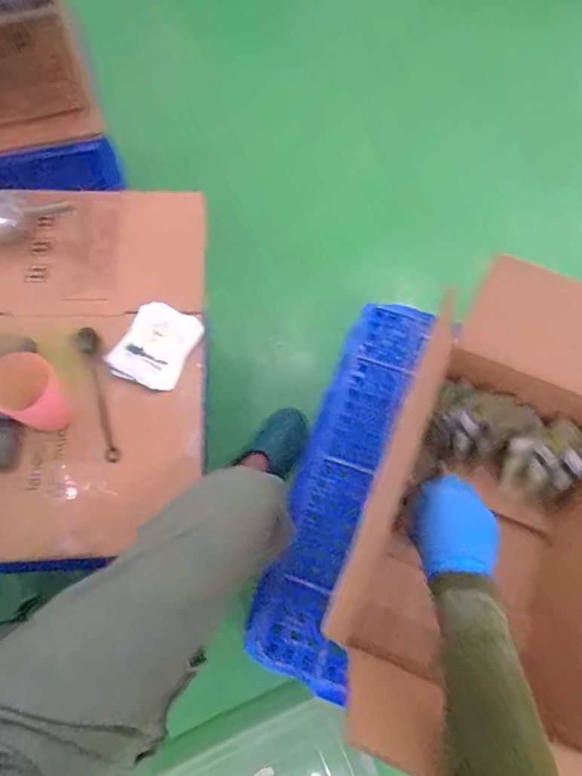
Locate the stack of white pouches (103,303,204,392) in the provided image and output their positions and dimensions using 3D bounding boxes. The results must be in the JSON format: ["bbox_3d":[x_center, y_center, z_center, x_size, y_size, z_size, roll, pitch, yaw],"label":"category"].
[{"bbox_3d":[-0.205,-0.066,0.777,0.107,0.005,0.128,23,68,5],"label":"stack of white pouches"}]

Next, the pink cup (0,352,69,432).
[{"bbox_3d":[-0.346,0.008,0.684,0.076,0.100,0.081,2,68,-4],"label":"pink cup"}]

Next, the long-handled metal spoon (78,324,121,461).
[{"bbox_3d":[-0.273,0.007,0.736,0.029,0.021,0.203,-18,71,-8],"label":"long-handled metal spoon"}]

